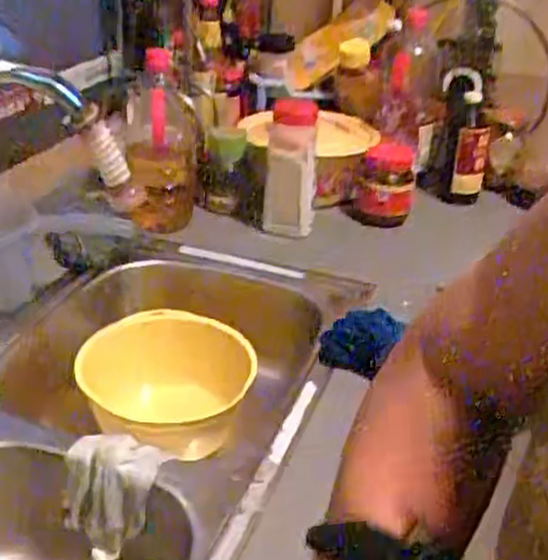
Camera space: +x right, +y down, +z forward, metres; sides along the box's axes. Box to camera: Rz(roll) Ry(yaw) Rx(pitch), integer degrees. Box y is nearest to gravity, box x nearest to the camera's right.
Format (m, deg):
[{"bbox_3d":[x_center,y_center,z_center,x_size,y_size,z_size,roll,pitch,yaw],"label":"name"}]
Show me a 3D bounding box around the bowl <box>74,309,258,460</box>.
[{"bbox_3d":[-0.148,0.125,0.997,0.218,0.102,0.178,7,29,7],"label":"bowl"}]

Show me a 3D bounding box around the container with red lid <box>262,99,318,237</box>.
[{"bbox_3d":[0.026,-0.170,1.173,0.071,0.177,0.161,3,28,1],"label":"container with red lid"}]

